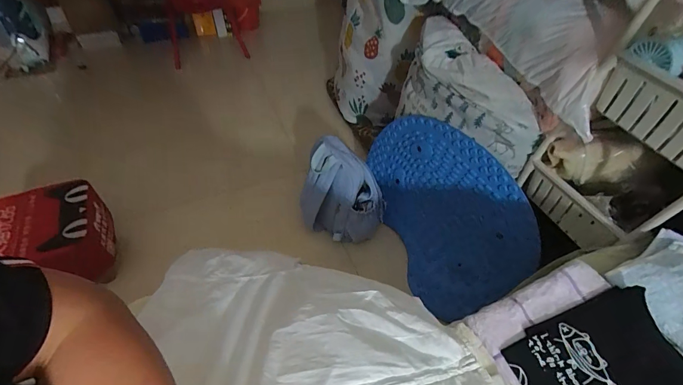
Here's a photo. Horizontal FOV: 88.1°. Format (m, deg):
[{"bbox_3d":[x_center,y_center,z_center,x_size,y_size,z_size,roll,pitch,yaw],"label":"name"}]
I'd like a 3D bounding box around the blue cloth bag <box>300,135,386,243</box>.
[{"bbox_3d":[0.005,-0.002,1.093,0.261,0.274,0.175,3,48,2],"label":"blue cloth bag"}]

